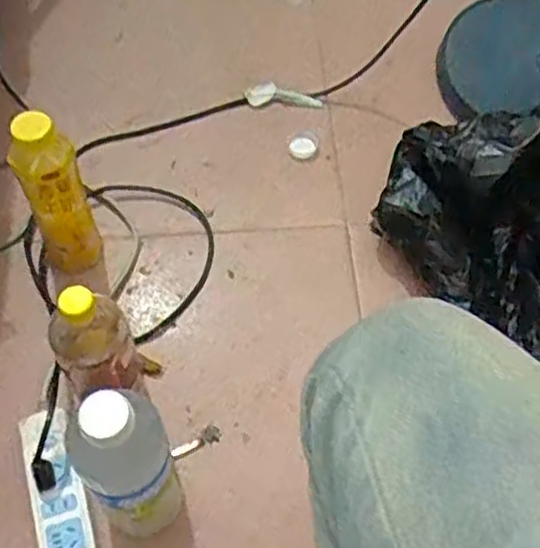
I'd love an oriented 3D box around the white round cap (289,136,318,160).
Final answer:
[{"bbox_3d":[0.043,-0.162,0.965,0.034,0.016,0.030,26,61,12],"label":"white round cap"}]

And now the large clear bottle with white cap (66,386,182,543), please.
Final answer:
[{"bbox_3d":[-0.117,0.170,0.645,0.074,0.234,0.069,-37,68,-22],"label":"large clear bottle with white cap"}]

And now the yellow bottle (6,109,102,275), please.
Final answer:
[{"bbox_3d":[-0.226,-0.080,0.800,0.067,0.208,0.065,-18,62,-13],"label":"yellow bottle"}]

